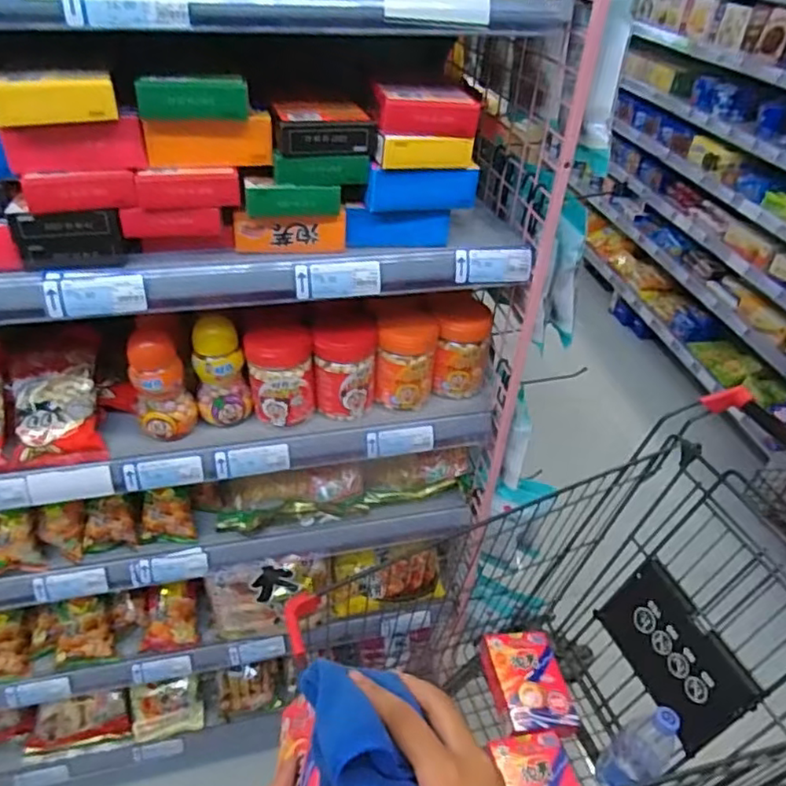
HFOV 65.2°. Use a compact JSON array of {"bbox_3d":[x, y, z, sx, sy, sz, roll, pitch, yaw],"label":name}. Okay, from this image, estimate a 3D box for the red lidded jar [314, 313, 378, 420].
[{"bbox_3d":[-0.063,-0.035,0.827,0.077,0.116,0.079,2,38,-2],"label":"red lidded jar"}]

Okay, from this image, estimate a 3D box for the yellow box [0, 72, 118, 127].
[{"bbox_3d":[-0.284,-0.248,0.515,0.092,0.036,0.037,-14,42,-21],"label":"yellow box"}]

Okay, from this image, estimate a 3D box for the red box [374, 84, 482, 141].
[{"bbox_3d":[0.032,-0.279,0.605,0.095,0.038,0.049,-4,39,-10],"label":"red box"}]

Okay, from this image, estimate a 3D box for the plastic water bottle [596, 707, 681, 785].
[{"bbox_3d":[0.375,0.529,0.920,0.083,0.192,0.077,2,38,-2],"label":"plastic water bottle"}]

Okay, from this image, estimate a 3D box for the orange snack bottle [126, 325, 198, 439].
[{"bbox_3d":[-0.286,-0.008,0.760,0.065,0.135,0.050,-16,42,-23],"label":"orange snack bottle"}]

